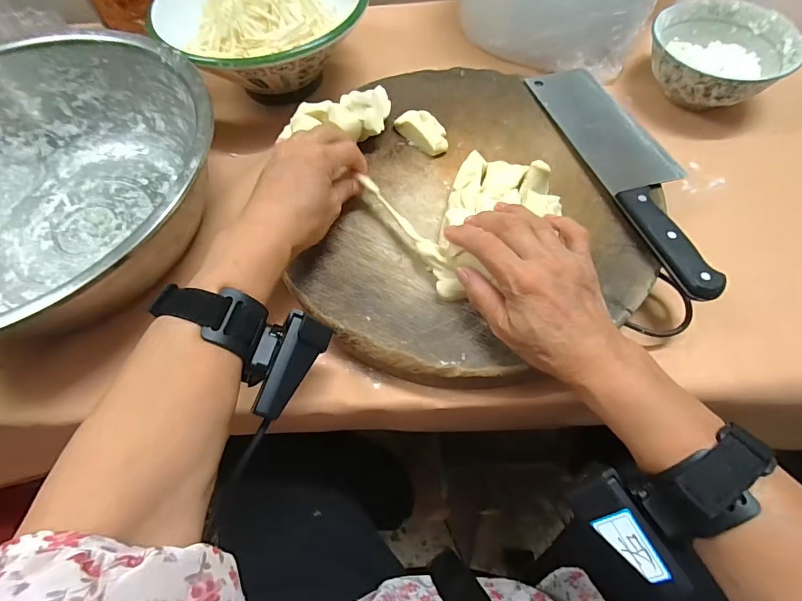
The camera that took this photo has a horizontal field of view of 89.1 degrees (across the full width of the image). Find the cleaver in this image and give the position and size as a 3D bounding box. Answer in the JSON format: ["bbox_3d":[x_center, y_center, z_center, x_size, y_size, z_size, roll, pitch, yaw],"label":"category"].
[{"bbox_3d":[0.211,-0.129,0.376,0.074,0.017,0.284,-15,62,-6],"label":"cleaver"}]

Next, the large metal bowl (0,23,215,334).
[{"bbox_3d":[-0.323,-0.093,0.377,0.325,0.107,0.327,-1,62,2],"label":"large metal bowl"}]

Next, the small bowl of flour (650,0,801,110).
[{"bbox_3d":[0.351,-0.265,0.458,0.134,0.064,0.137,-1,62,2],"label":"small bowl of flour"}]

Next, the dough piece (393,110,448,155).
[{"bbox_3d":[0.025,-0.169,0.406,0.032,0.018,0.057,-37,66,-16],"label":"dough piece"}]

